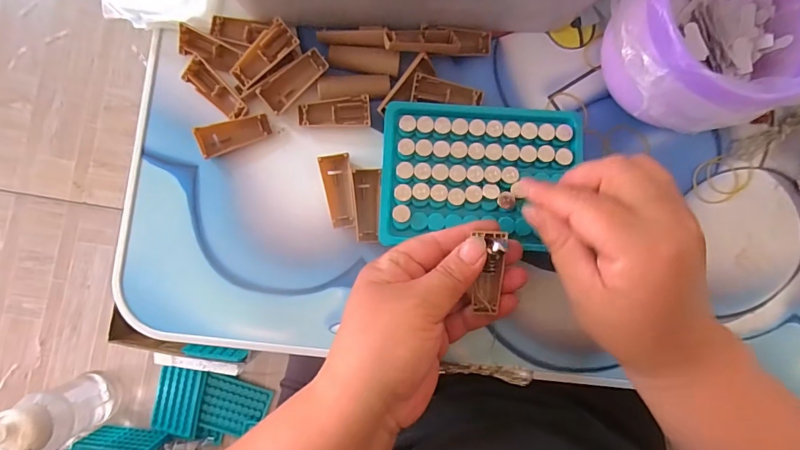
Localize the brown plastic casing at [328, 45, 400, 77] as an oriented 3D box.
[{"bbox_3d":[-0.025,-0.114,0.292,0.047,0.007,0.015,6,86,-1],"label":"brown plastic casing"}]

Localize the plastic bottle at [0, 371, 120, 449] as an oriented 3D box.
[{"bbox_3d":[-0.546,0.305,0.675,0.071,0.224,0.094,-24,87,-3],"label":"plastic bottle"}]

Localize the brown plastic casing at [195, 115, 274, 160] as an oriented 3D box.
[{"bbox_3d":[-0.112,-0.062,0.287,0.049,0.010,0.017,-21,87,-3],"label":"brown plastic casing"}]

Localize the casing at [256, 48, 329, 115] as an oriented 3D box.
[{"bbox_3d":[-0.071,-0.097,0.288,0.050,0.012,0.019,-35,84,10],"label":"casing"}]

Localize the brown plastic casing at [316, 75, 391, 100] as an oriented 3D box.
[{"bbox_3d":[-0.031,-0.095,0.291,0.048,0.006,0.015,-4,86,-2],"label":"brown plastic casing"}]

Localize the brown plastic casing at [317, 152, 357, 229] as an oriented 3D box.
[{"bbox_3d":[-0.040,-0.023,0.289,0.020,0.012,0.049,-12,86,-2],"label":"brown plastic casing"}]

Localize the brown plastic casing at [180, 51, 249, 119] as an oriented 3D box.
[{"bbox_3d":[-0.125,-0.092,0.288,0.050,0.009,0.018,38,86,1],"label":"brown plastic casing"}]

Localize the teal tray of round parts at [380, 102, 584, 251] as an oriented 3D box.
[{"bbox_3d":[0.054,-0.034,0.285,0.129,0.019,0.091,2,86,-1],"label":"teal tray of round parts"}]

